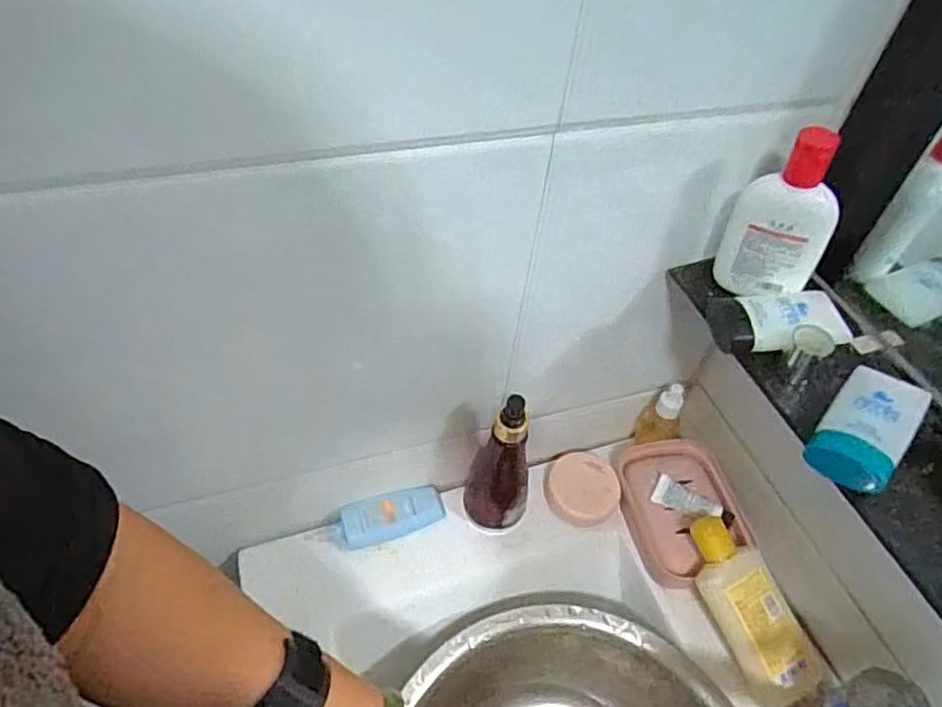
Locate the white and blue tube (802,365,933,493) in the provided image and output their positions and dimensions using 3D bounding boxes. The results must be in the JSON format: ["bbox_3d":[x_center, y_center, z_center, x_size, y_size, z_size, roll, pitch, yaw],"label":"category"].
[{"bbox_3d":[0.242,0.043,0.387,0.043,0.027,0.086,36,54,23],"label":"white and blue tube"}]

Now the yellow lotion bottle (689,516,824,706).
[{"bbox_3d":[0.229,0.211,0.522,0.053,0.031,0.151,-21,79,-23],"label":"yellow lotion bottle"}]

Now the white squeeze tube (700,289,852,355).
[{"bbox_3d":[0.212,-0.027,0.440,0.092,0.024,0.054,-5,50,-11],"label":"white squeeze tube"}]

